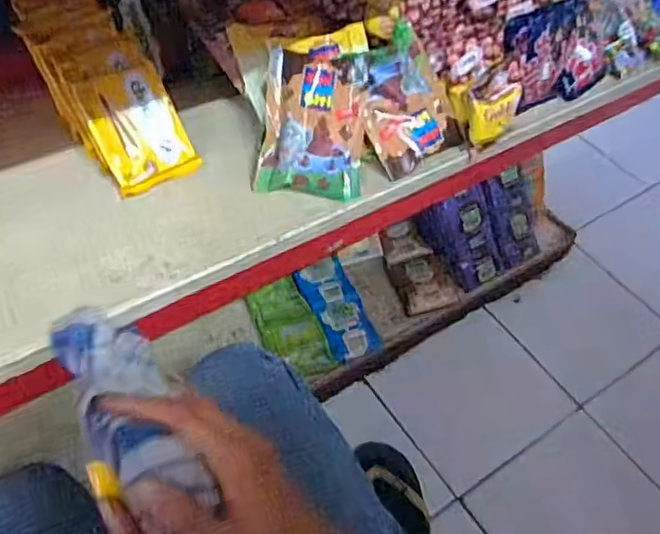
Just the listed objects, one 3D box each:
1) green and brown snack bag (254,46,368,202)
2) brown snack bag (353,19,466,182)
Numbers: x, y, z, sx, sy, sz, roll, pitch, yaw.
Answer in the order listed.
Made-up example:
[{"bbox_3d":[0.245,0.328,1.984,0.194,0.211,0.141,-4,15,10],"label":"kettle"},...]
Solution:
[{"bbox_3d":[-0.016,-0.158,0.680,0.112,0.157,0.046,6,5,-18],"label":"green and brown snack bag"},{"bbox_3d":[0.081,-0.189,0.704,0.109,0.142,0.040,-34,18,-7],"label":"brown snack bag"}]

